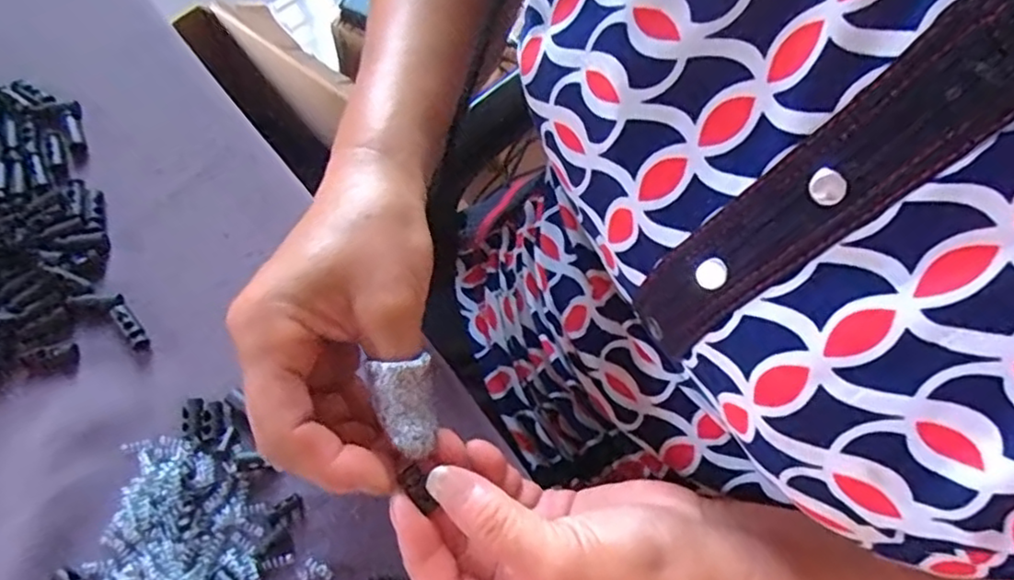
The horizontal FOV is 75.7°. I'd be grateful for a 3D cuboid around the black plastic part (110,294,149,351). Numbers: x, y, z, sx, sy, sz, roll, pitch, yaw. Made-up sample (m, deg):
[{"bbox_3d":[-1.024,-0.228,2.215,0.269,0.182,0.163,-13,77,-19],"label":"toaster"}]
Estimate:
[{"bbox_3d":[-0.190,0.015,0.326,0.009,0.004,0.032,-34,73,-15],"label":"black plastic part"}]

